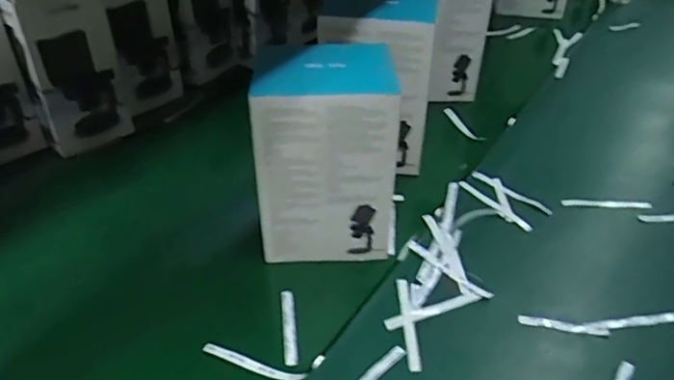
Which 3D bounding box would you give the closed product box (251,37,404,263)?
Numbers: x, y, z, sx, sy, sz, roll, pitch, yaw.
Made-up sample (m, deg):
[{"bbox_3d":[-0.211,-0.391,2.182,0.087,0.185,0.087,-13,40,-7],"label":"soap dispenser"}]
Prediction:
[{"bbox_3d":[-0.011,-0.039,0.624,0.152,0.242,0.080,-2,39,-4],"label":"closed product box"}]

